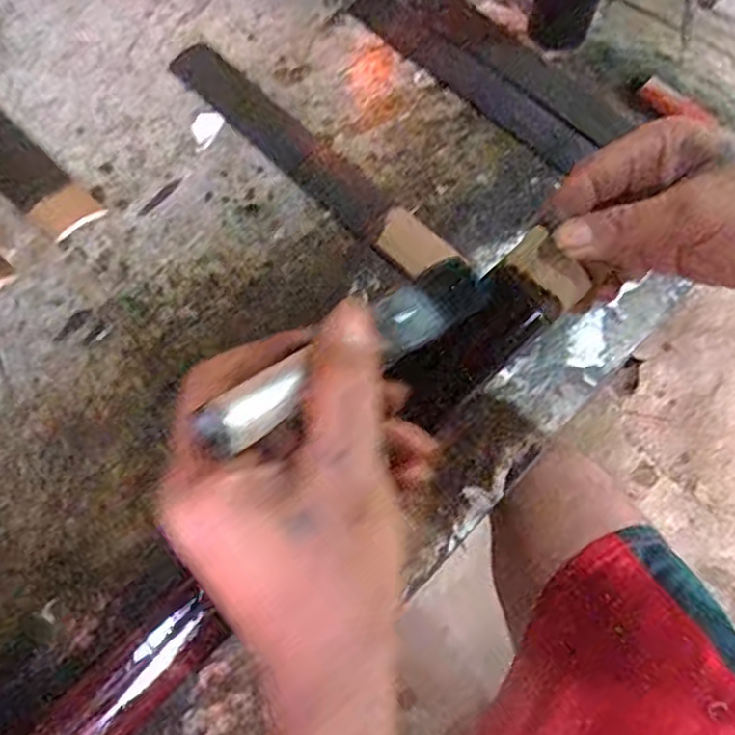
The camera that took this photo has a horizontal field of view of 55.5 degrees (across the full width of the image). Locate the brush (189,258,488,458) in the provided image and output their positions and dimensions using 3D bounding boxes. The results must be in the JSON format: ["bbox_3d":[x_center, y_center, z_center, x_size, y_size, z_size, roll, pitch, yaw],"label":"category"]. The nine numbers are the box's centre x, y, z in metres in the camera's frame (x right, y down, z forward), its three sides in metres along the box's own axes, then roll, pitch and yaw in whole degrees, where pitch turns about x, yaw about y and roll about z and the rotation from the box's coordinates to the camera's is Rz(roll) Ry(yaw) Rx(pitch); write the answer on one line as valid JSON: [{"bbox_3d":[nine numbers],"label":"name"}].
[{"bbox_3d":[0.000,-0.010,0.264,0.024,0.015,0.154,43,43,16],"label":"brush"}]

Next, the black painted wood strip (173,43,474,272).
[{"bbox_3d":[-0.052,-0.171,0.566,0.046,0.011,0.299,-40,71,-21],"label":"black painted wood strip"}]

